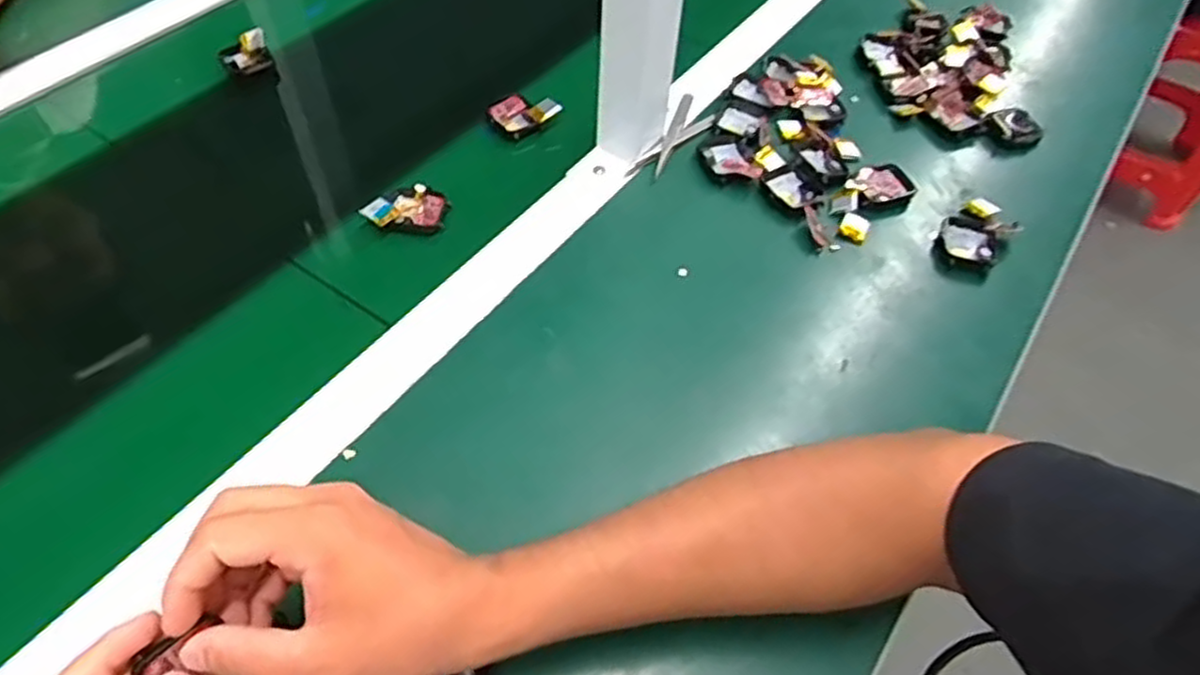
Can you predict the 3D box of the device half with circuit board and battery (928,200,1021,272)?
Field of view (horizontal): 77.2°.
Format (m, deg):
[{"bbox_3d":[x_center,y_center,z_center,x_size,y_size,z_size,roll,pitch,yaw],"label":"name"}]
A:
[{"bbox_3d":[0.273,-0.074,0.551,0.044,0.014,0.074,38,60,22],"label":"device half with circuit board and battery"}]

